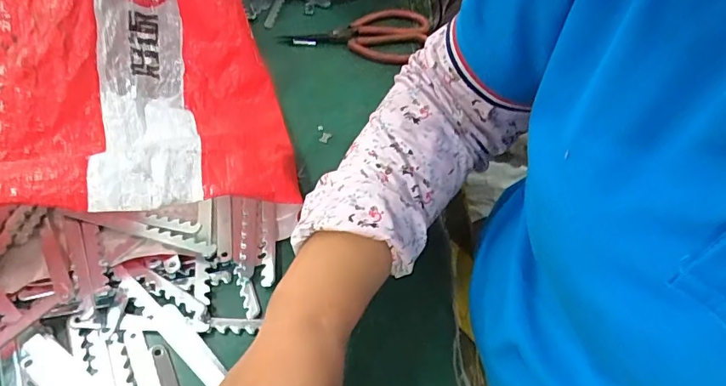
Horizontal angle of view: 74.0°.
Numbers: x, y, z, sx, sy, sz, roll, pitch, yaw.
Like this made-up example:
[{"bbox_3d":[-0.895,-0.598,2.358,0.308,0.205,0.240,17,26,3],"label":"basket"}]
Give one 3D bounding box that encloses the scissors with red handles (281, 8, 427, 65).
[{"bbox_3d":[0.000,-0.188,0.590,0.184,0.023,0.084,-14,52,-15],"label":"scissors with red handles"}]

